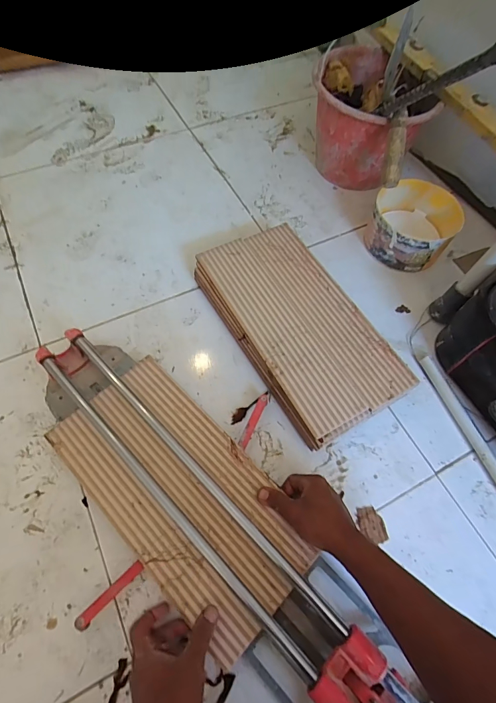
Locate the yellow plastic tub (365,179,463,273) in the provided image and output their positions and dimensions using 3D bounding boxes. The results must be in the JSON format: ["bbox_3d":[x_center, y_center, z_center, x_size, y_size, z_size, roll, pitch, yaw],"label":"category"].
[{"bbox_3d":[0.341,-0.260,0.777,0.165,0.096,0.179,38,66,17],"label":"yellow plastic tub"}]

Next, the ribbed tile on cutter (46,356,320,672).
[{"bbox_3d":[-0.097,0.196,0.530,0.192,0.008,0.390,-39,70,-21],"label":"ribbed tile on cutter"}]

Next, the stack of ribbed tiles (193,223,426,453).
[{"bbox_3d":[0.083,-0.045,0.660,0.206,0.073,0.400,-26,66,-16],"label":"stack of ribbed tiles"}]

